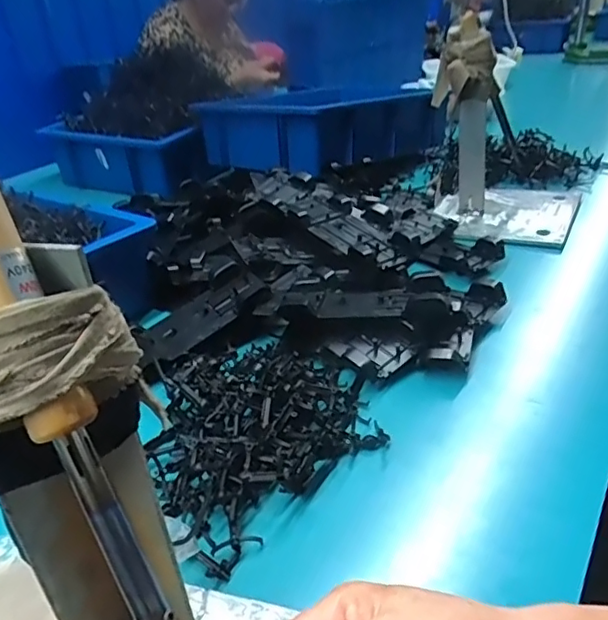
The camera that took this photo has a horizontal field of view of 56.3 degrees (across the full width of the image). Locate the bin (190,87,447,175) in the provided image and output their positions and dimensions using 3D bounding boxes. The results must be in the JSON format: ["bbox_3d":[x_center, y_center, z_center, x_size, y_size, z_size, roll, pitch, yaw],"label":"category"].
[{"bbox_3d":[0.033,-0.328,1.015,0.324,0.118,0.281,23,40,38],"label":"bin"}]

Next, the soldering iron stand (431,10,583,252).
[{"bbox_3d":[0.282,-0.248,0.792,0.207,0.254,0.218,10,34,24],"label":"soldering iron stand"}]

